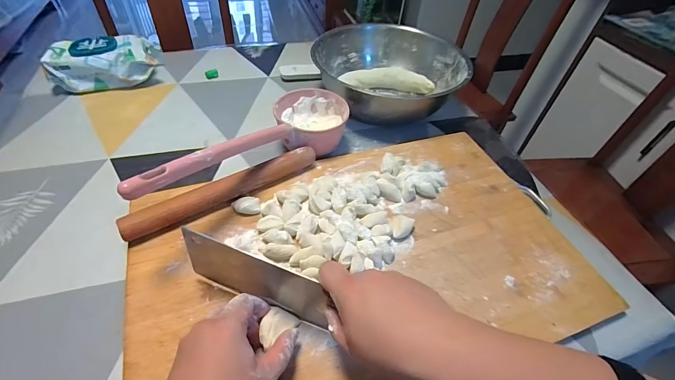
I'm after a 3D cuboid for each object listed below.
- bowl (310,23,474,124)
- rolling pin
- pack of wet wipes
[{"bbox_3d":[0.097,-0.244,0.680,0.281,0.109,0.281,3,48,-3],"label":"bowl"},{"bbox_3d":[-0.145,-0.002,0.448,0.265,0.027,0.025,-27,55,-26],"label":"rolling pin"},{"bbox_3d":[-0.455,-0.254,0.654,0.193,0.064,0.099,-20,53,-22],"label":"pack of wet wipes"}]

